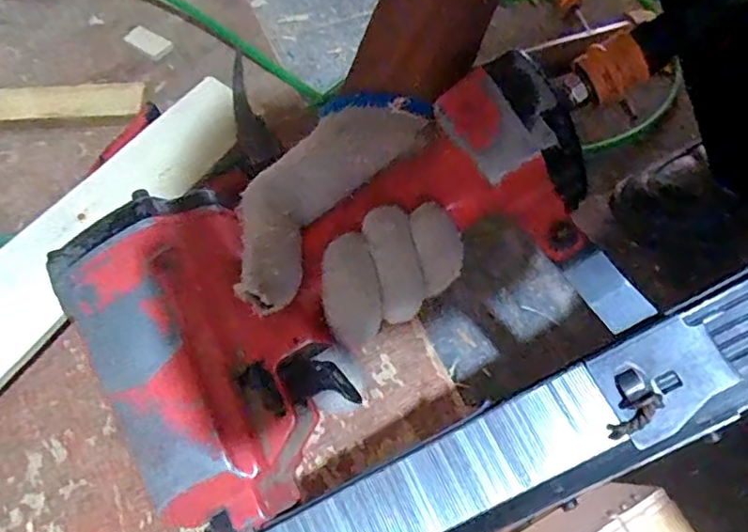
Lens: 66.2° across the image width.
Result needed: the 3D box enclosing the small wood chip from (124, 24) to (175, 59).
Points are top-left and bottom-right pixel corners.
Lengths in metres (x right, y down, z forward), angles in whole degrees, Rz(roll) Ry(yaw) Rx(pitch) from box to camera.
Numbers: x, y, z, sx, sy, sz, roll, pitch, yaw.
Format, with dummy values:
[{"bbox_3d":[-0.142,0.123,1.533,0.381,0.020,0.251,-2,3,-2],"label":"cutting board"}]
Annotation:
[{"bbox_3d":[-0.223,-0.222,0.566,0.052,0.005,0.025,36,66,20],"label":"small wood chip"}]

